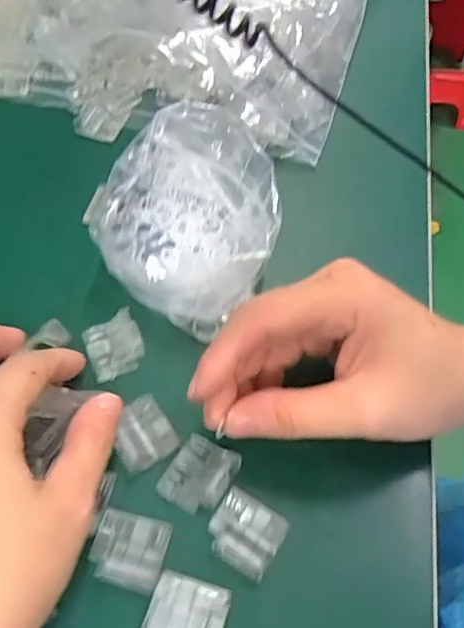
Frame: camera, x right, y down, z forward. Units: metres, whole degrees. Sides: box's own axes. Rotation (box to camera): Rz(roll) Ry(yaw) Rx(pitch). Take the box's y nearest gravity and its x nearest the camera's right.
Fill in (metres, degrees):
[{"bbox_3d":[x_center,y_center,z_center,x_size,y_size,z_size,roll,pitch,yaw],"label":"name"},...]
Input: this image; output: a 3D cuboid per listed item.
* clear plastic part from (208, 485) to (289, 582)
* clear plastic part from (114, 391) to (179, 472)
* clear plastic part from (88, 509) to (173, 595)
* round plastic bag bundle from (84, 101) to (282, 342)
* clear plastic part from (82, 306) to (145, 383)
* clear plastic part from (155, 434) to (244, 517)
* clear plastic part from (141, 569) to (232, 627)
[{"bbox_3d":[0.006,0.088,0.234,0.028,0.004,0.026,29,61,16],"label":"clear plastic part"},{"bbox_3d":[-0.040,0.052,0.257,0.025,0.004,0.030,-29,63,-19],"label":"clear plastic part"},{"bbox_3d":[-0.041,0.092,0.229,0.028,0.005,0.027,11,58,5],"label":"clear plastic part"},{"bbox_3d":[-0.019,-0.055,0.291,0.088,0.051,0.103,13,58,6],"label":"round plastic bag bundle"},{"bbox_3d":[-0.057,0.015,0.280,0.026,0.008,0.030,-22,61,-16],"label":"clear plastic part"},{"bbox_3d":[-0.014,0.068,0.248,0.026,0.005,0.030,28,60,15],"label":"clear plastic part"},{"bbox_3d":[-0.017,0.112,0.214,0.028,0.007,0.028,15,58,7],"label":"clear plastic part"}]

